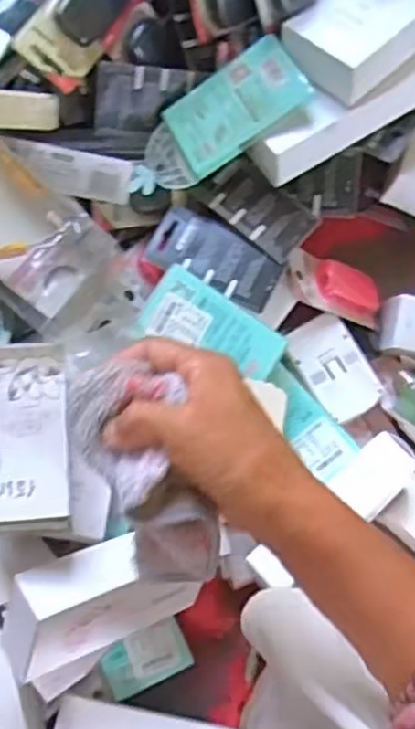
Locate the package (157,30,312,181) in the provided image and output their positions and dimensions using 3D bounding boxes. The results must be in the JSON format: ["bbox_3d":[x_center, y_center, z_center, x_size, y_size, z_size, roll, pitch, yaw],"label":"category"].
[{"bbox_3d":[0.021,-0.205,0.555,0.109,0.007,0.073,-35,66,12],"label":"package"}]

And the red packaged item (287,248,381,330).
[{"bbox_3d":[0.112,-0.067,0.619,0.104,0.016,0.046,20,82,-27],"label":"red packaged item"}]

